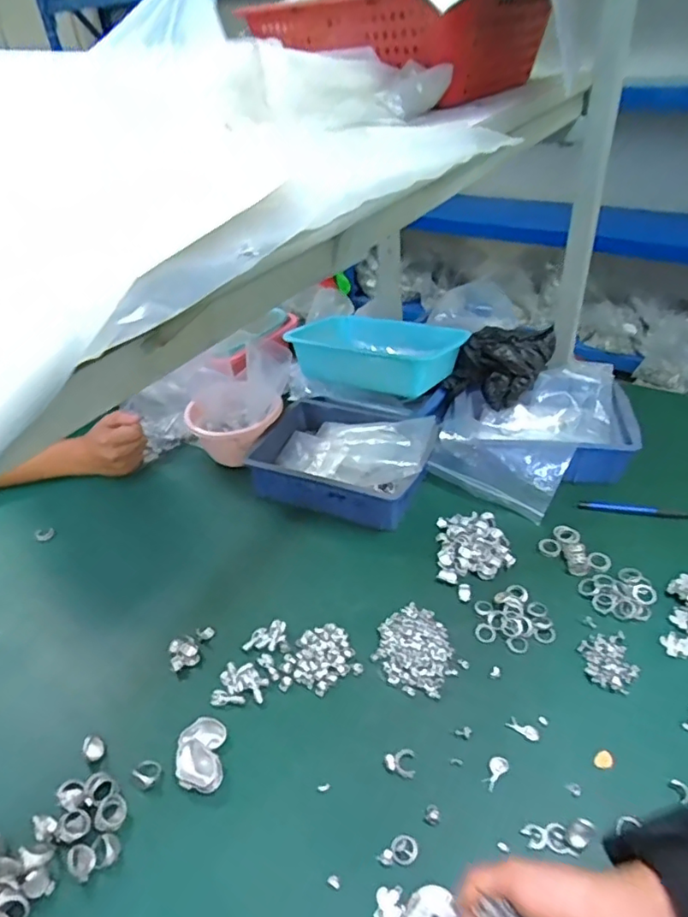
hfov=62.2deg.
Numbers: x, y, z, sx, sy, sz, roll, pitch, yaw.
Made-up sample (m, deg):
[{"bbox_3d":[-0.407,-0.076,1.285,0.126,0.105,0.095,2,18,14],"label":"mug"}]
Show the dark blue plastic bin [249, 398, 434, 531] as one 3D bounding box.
[{"bbox_3d":[0.005,-0.005,0.842,0.246,0.082,0.182,11,41,21],"label":"dark blue plastic bin"}]

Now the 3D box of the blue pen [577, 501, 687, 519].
[{"bbox_3d":[0.387,0.069,0.759,0.138,0.009,0.013,4,39,13],"label":"blue pen"}]

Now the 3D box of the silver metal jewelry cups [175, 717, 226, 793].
[{"bbox_3d":[-0.139,0.283,0.549,0.044,0.019,0.071,-8,38,-2],"label":"silver metal jewelry cups"}]

